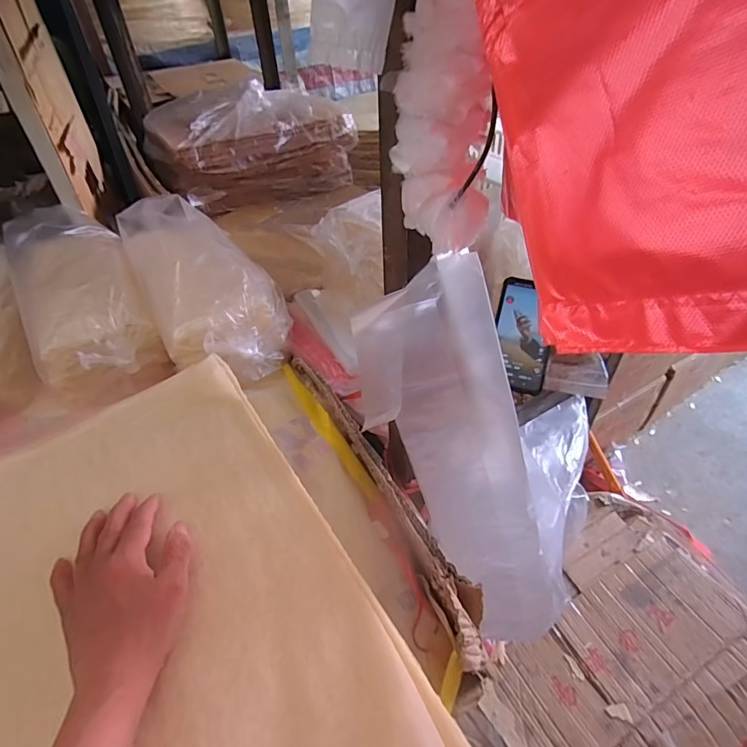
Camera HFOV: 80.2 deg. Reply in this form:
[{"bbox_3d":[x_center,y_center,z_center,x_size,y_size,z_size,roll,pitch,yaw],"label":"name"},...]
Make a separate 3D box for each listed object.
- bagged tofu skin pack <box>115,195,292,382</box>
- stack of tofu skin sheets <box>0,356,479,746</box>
[{"bbox_3d":[-0.237,-0.126,0.585,0.138,0.092,0.304,-32,66,-23],"label":"bagged tofu skin pack"},{"bbox_3d":[-0.173,0.203,0.311,0.333,0.018,0.487,-29,51,-20],"label":"stack of tofu skin sheets"}]

